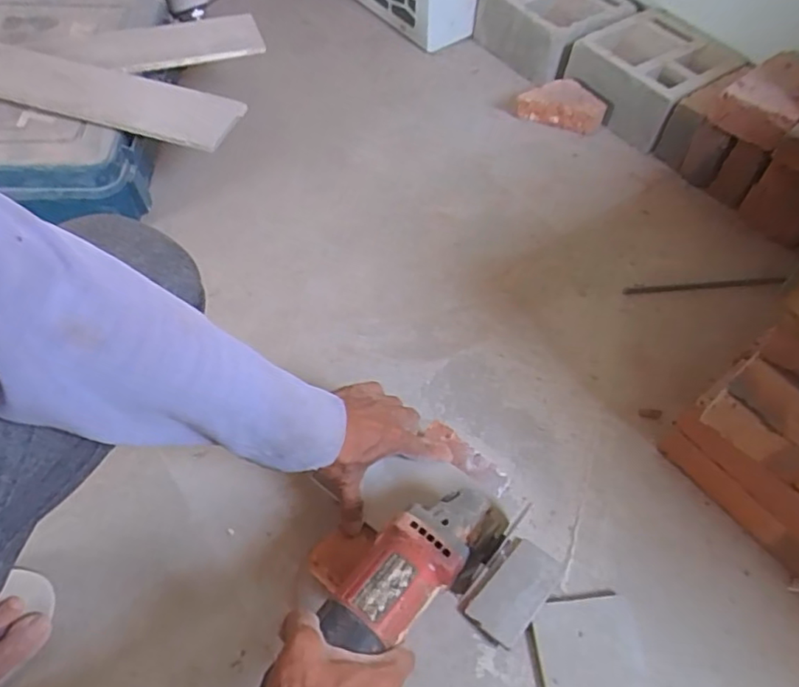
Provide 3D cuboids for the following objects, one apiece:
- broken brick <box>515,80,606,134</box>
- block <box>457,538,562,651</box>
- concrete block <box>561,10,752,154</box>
[{"bbox_3d":[0.265,-0.389,0.961,0.140,0.057,0.051,12,55,7],"label":"broken brick"},{"bbox_3d":[0.106,0.232,0.546,0.057,0.015,0.096,37,61,22],"label":"block"},{"bbox_3d":[0.419,-0.444,0.980,0.229,0.104,0.204,-35,62,-23],"label":"concrete block"}]

